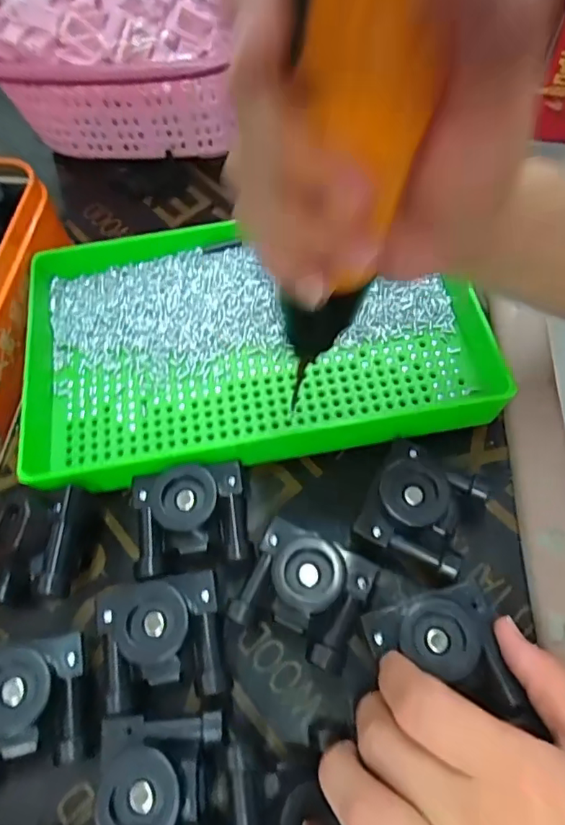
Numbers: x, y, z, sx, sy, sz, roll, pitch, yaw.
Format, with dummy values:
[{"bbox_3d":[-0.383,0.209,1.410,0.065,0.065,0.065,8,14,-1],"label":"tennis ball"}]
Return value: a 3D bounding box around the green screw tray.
[{"bbox_3d":[-0.017,-0.043,0.312,0.262,0.036,0.154,-11,63,-2],"label":"green screw tray"}]

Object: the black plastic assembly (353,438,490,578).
[{"bbox_3d":[0.068,0.043,0.265,0.049,0.033,0.059,23,67,14],"label":"black plastic assembly"}]

